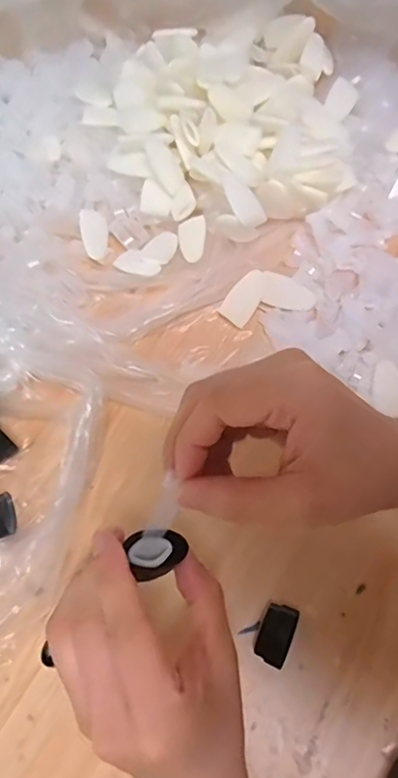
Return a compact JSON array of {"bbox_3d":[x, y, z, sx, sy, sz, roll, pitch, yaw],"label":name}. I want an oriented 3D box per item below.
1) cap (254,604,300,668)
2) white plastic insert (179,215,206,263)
[{"bbox_3d":[0.048,0.150,0.317,0.020,0.011,0.033,21,70,12],"label":"cap"},{"bbox_3d":[-0.005,-0.119,0.409,0.021,0.004,0.042,-4,67,2],"label":"white plastic insert"}]

